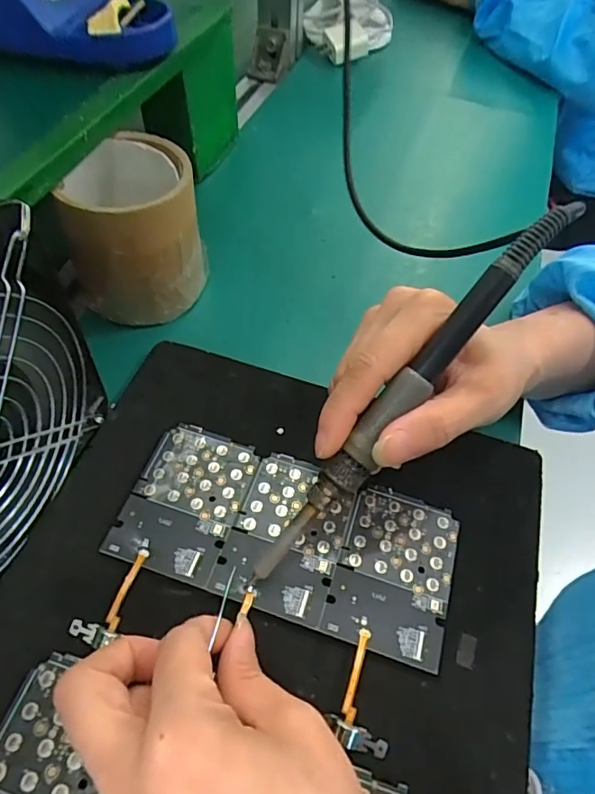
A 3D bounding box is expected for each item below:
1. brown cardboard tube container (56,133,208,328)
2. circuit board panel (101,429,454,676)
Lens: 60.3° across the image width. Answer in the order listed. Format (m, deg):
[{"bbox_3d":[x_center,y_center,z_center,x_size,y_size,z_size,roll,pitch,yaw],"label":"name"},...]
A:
[{"bbox_3d":[-0.104,-0.111,0.336,0.081,0.085,0.088,-7,56,-10],"label":"brown cardboard tube container"},{"bbox_3d":[-0.005,0.069,0.261,0.165,0.004,0.078,18,55,8],"label":"circuit board panel"}]

